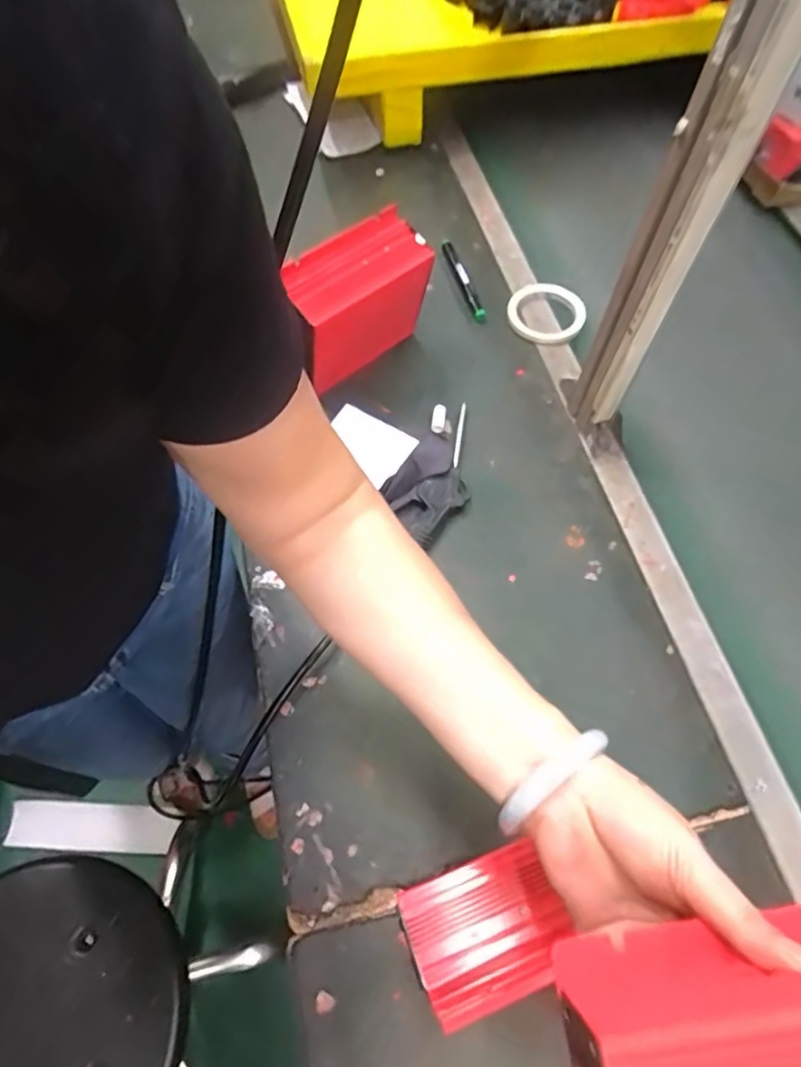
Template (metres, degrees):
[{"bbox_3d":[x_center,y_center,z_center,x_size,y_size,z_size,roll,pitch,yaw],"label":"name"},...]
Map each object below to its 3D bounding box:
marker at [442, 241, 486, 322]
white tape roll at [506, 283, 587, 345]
[{"bbox_3d":[0.085,-0.349,0.845,0.016,0.019,0.137,-19,73,-10],"label":"marker"},{"bbox_3d":[0.192,-0.292,0.815,0.100,0.017,0.102,0,62,1],"label":"white tape roll"}]

